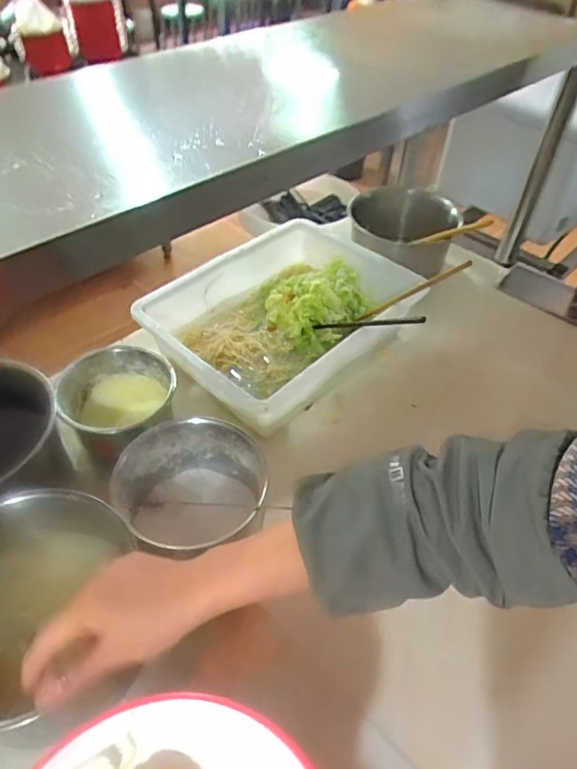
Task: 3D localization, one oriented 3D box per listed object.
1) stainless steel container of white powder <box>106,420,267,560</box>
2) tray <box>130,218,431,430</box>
[{"bbox_3d":[-0.107,0.137,0.606,0.142,0.121,0.154,1,47,-1],"label":"stainless steel container of white powder"},{"bbox_3d":[-0.001,-0.106,0.809,0.298,0.110,0.360,34,55,26],"label":"tray"}]

